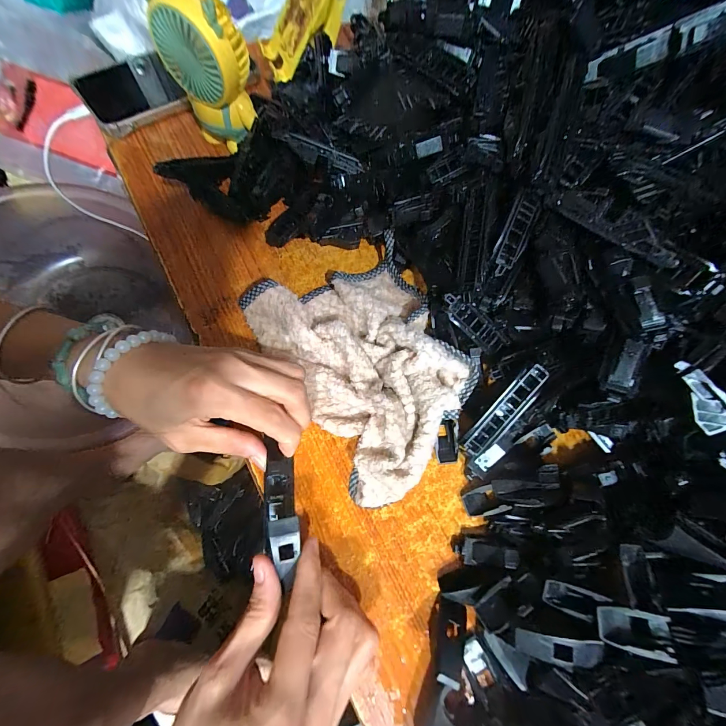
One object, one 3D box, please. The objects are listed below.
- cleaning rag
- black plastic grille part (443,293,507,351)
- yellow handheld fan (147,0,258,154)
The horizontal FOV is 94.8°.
[{"bbox_3d":[0.008,-0.005,0.246,0.125,0.035,0.172,-31,76,-14],"label":"cleaning rag"},{"bbox_3d":[0.082,-0.028,0.246,0.064,0.005,0.017,34,111,-25],"label":"black plastic grille part"},{"bbox_3d":[-0.125,-0.238,0.278,0.066,0.103,0.038,24,70,4],"label":"yellow handheld fan"}]

